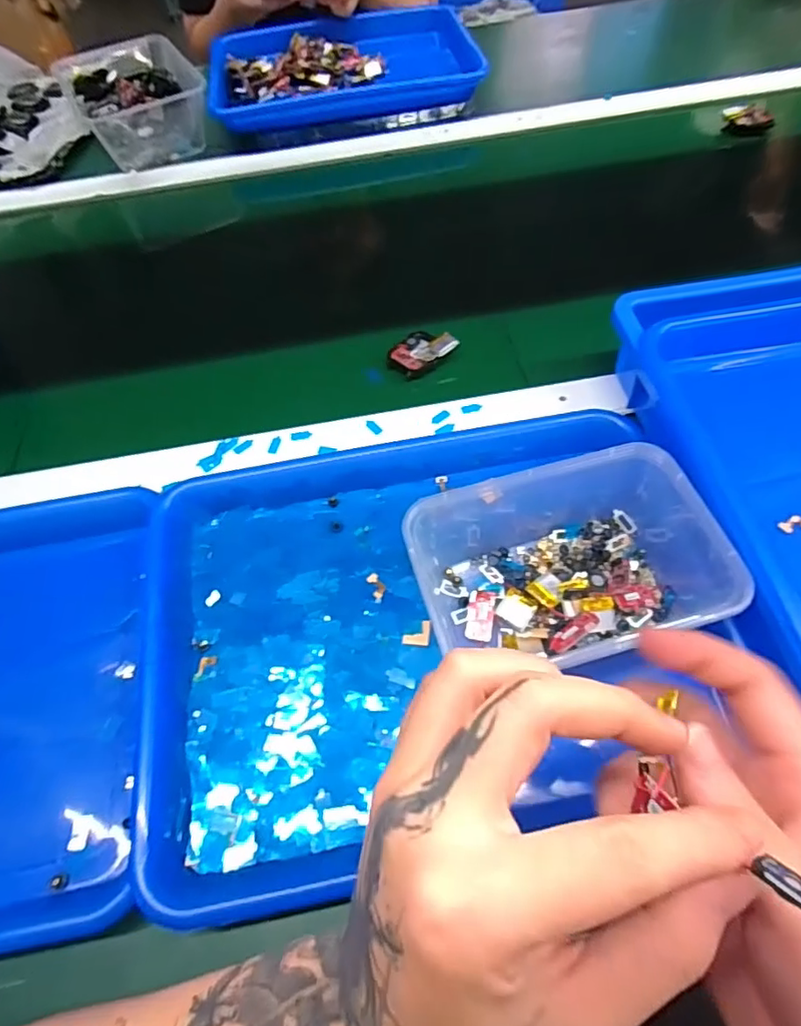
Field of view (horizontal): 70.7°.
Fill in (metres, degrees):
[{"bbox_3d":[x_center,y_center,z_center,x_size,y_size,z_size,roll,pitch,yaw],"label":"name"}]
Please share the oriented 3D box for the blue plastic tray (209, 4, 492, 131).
[{"bbox_3d":[-0.071,-0.570,0.721,0.331,0.041,0.229,-8,58,-1],"label":"blue plastic tray"}]

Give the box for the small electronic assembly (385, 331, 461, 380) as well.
[{"bbox_3d":[0.015,-0.133,0.465,0.046,0.017,0.044,-41,64,-19],"label":"small electronic assembly"}]

